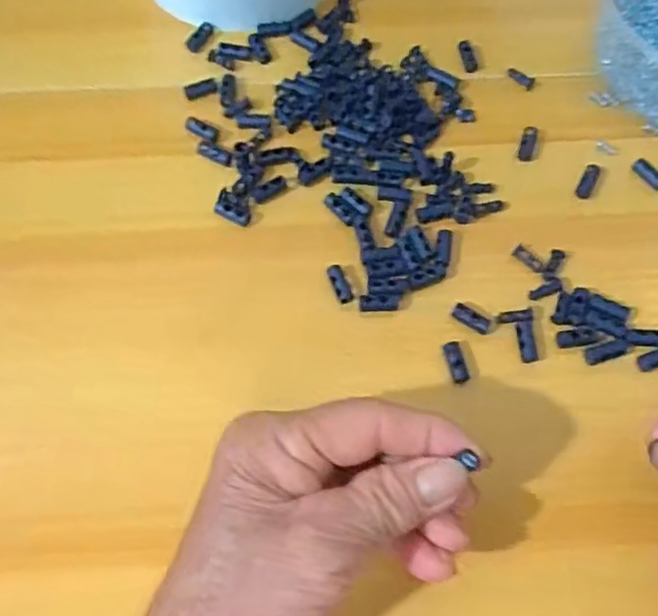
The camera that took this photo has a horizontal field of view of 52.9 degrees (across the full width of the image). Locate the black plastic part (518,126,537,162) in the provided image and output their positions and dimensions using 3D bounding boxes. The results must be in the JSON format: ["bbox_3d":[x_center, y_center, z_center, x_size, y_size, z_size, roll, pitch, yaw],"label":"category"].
[{"bbox_3d":[0.105,-0.087,0.348,0.008,0.004,0.022,16,65,6],"label":"black plastic part"}]

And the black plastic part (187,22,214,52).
[{"bbox_3d":[-0.074,-0.158,0.385,0.009,0.005,0.020,32,67,13],"label":"black plastic part"}]

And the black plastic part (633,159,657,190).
[{"bbox_3d":[0.165,-0.069,0.339,0.008,0.005,0.019,-33,70,-16],"label":"black plastic part"}]

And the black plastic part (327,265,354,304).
[{"bbox_3d":[0.005,-0.011,0.311,0.007,0.004,0.020,-22,80,-8],"label":"black plastic part"}]

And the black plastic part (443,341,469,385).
[{"bbox_3d":[0.057,0.024,0.296,0.008,0.007,0.019,-11,65,-7],"label":"black plastic part"}]

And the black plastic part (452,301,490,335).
[{"bbox_3d":[0.066,0.005,0.305,0.018,0.005,0.008,33,68,13],"label":"black plastic part"}]

